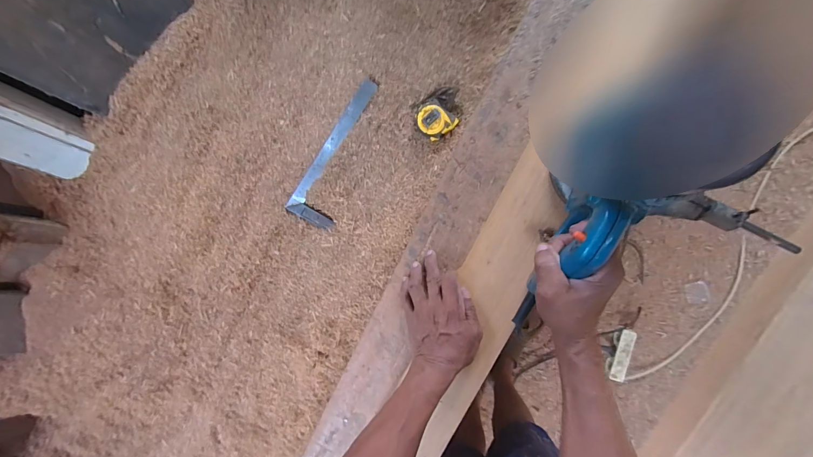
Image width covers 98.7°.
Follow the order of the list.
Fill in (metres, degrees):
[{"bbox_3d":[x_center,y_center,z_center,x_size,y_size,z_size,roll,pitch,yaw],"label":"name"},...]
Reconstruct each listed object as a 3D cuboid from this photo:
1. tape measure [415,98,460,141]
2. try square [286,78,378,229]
[{"bbox_3d":[0.056,-0.208,0.680,0.074,0.041,0.066,44,99,3],"label":"tape measure"},{"bbox_3d":[-0.125,-0.140,0.712,0.098,0.011,0.307,31,101,-23],"label":"try square"}]

